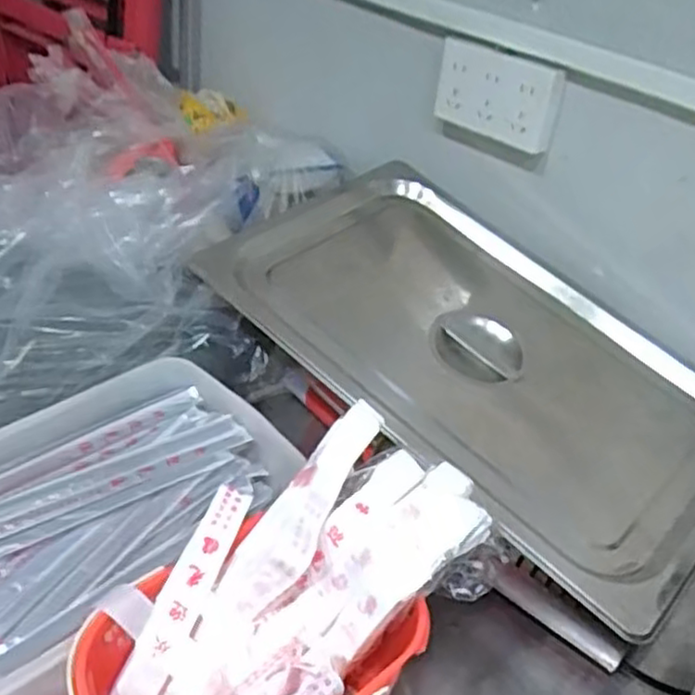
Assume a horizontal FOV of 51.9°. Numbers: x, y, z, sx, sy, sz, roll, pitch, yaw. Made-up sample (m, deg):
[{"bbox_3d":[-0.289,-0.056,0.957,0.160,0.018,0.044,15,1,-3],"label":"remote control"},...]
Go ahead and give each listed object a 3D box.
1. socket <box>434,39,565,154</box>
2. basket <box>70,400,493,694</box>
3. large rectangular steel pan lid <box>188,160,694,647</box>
[{"bbox_3d":[0.160,-0.277,0.782,0.148,0.084,0.017,30,43,27],"label":"socket"},{"bbox_3d":[-0.048,0.194,0.508,0.177,0.151,0.282,31,43,27],"label":"basket"},{"bbox_3d":[0.134,-0.008,0.712,0.339,0.043,0.534,-32,61,-33],"label":"large rectangular steel pan lid"}]

